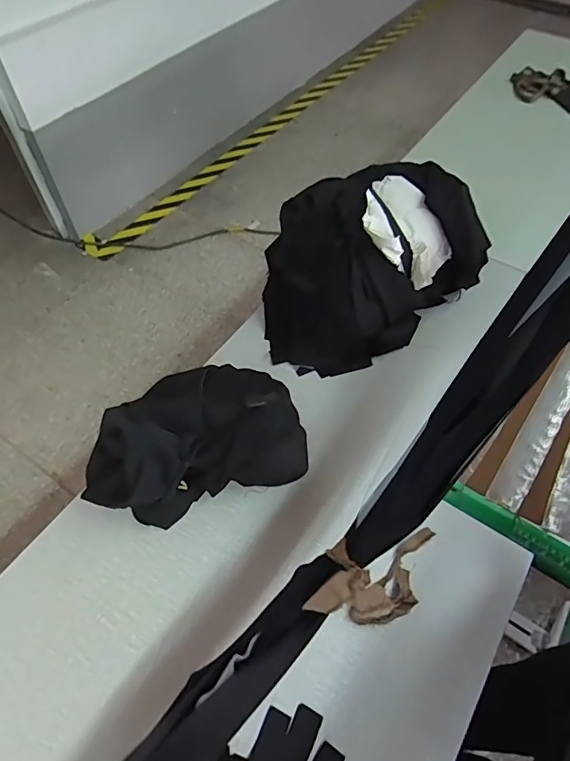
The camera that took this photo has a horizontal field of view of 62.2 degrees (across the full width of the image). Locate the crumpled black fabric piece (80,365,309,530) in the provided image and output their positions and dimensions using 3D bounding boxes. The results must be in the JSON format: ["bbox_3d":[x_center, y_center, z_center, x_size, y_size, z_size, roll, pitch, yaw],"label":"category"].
[{"bbox_3d":[-0.137,0.085,0.699,0.314,0.137,0.195,-15,57,-10],"label":"crumpled black fabric piece"}]

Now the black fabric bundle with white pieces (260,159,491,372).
[{"bbox_3d":[0.147,-0.216,0.860,0.424,0.210,0.274,-37,63,-22],"label":"black fabric bundle with white pieces"}]

